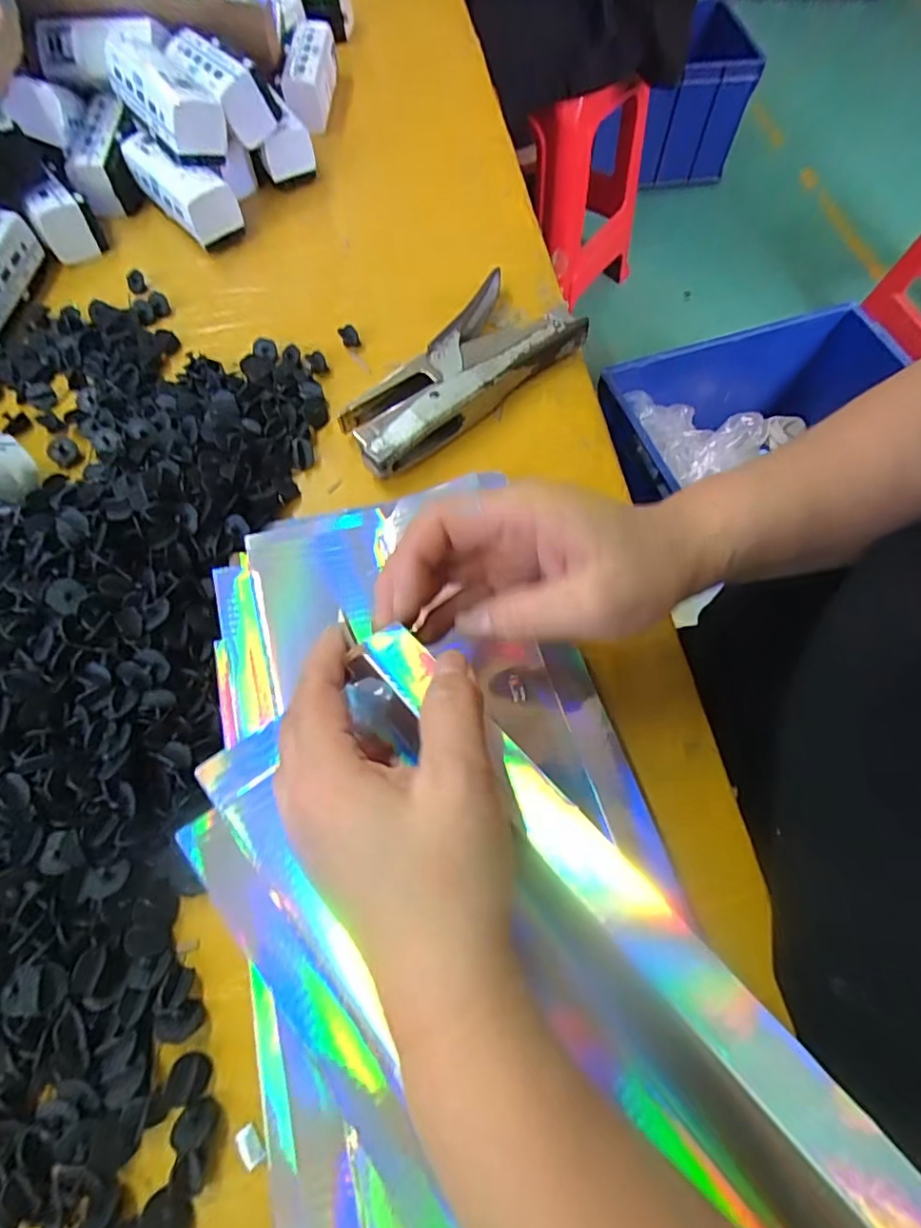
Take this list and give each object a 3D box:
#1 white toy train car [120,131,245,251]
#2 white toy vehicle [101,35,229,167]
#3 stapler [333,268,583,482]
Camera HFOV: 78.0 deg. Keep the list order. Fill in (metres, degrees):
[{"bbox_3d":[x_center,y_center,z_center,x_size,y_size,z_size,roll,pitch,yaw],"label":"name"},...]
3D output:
[{"bbox_3d":[-0.223,-0.339,0.453,0.042,0.047,0.111,-40,71,-15],"label":"white toy train car"},{"bbox_3d":[-0.232,-0.398,0.435,0.134,0.049,0.044,47,43,17],"label":"white toy vehicle"},{"bbox_3d":[-0.004,-0.160,0.381,0.084,0.027,0.182,38,72,17],"label":"stapler"}]

